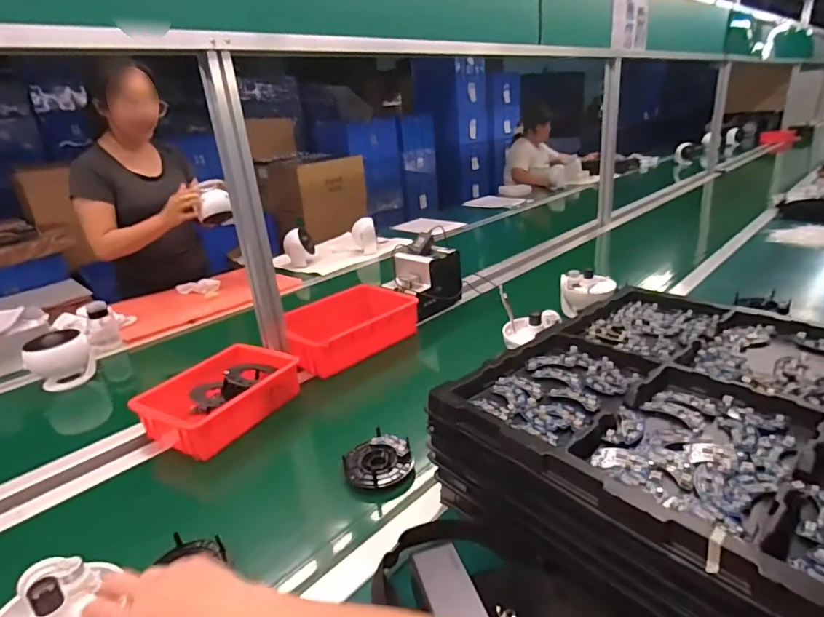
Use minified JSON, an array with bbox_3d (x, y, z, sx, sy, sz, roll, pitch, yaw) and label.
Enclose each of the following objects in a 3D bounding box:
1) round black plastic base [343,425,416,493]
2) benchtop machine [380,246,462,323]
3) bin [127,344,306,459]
[{"bbox_3d":[-0.048,0.224,0.700,0.097,0.036,0.095,-4,22,2],"label":"round black plastic base"},{"bbox_3d":[0.027,-0.070,1.251,0.132,0.144,0.173,16,30,42],"label":"benchtop machine"},{"bbox_3d":[-0.331,0.157,0.868,0.158,0.082,0.251,9,25,31],"label":"bin"}]

